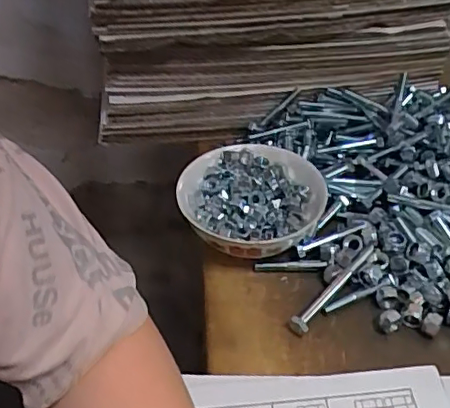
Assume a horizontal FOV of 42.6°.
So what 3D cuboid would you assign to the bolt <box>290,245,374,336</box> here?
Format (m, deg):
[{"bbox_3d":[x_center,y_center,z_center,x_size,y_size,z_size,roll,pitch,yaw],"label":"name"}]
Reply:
[{"bbox_3d":[0.095,0.073,0.488,0.107,0.017,0.013,-33,49,-31],"label":"bolt"}]

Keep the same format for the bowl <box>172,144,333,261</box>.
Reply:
[{"bbox_3d":[0.022,0.005,0.534,0.121,0.059,0.128,-1,41,1],"label":"bowl"}]

